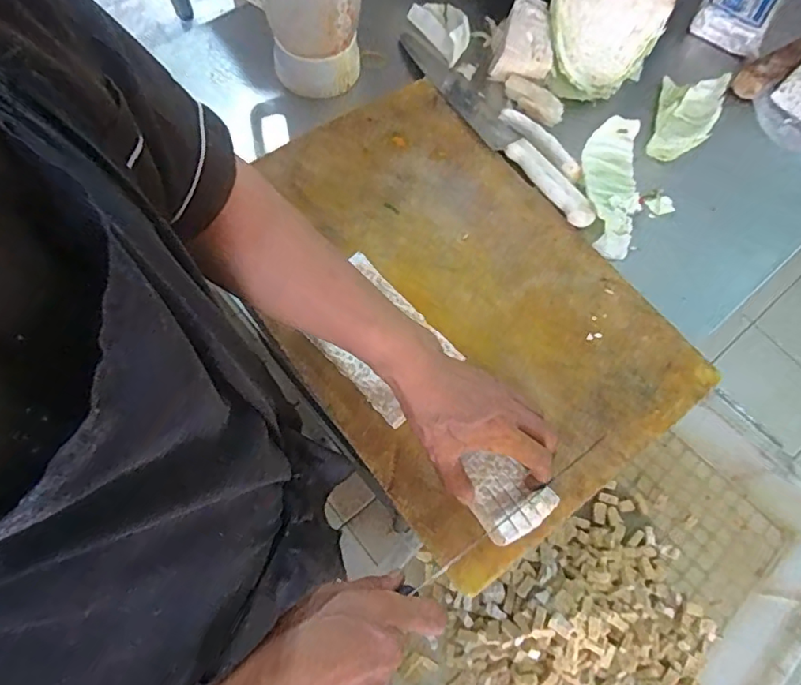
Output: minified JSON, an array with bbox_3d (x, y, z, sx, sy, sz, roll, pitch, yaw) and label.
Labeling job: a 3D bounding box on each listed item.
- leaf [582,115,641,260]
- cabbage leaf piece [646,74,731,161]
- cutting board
[{"bbox_3d":[0.243,-0.177,0.634,0.068,0.036,0.167,5,68,-2],"label":"leaf"},{"bbox_3d":[0.352,-0.279,0.675,0.068,0.034,0.123,20,68,4],"label":"cabbage leaf piece"},{"bbox_3d":[0.044,-0.055,0.565,0.325,0.021,0.472,-33,72,-15],"label":"cutting board"}]

